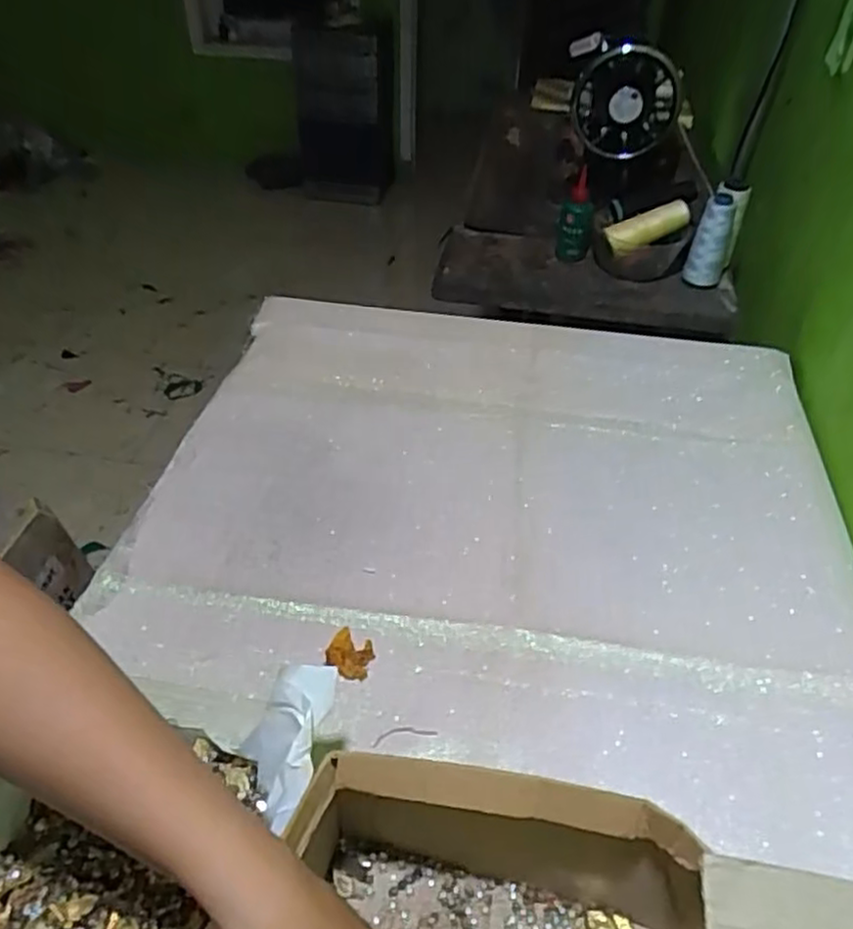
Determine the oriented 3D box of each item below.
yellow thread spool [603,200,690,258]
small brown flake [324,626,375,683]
[{"bbox_3d":[0.290,-0.311,0.926,0.109,0.041,0.030,-21,41,10],"label":"yellow thread spool"},{"bbox_3d":[-0.057,0.140,0.519,0.034,0.009,0.037,0,41,0],"label":"small brown flake"}]

